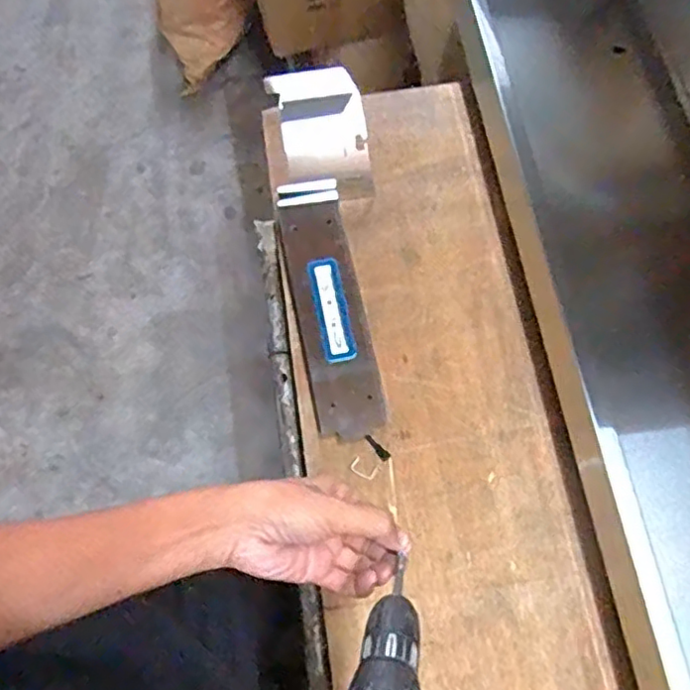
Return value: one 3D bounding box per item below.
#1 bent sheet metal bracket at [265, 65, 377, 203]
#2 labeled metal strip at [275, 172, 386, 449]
[{"bbox_3d":[-0.025,-0.257,0.774,0.108,0.037,0.174,-10,70,-1],"label":"bent sheet metal bracket"},{"bbox_3d":[-0.015,-0.045,0.701,0.074,0.027,0.295,-12,70,-1],"label":"labeled metal strip"}]

